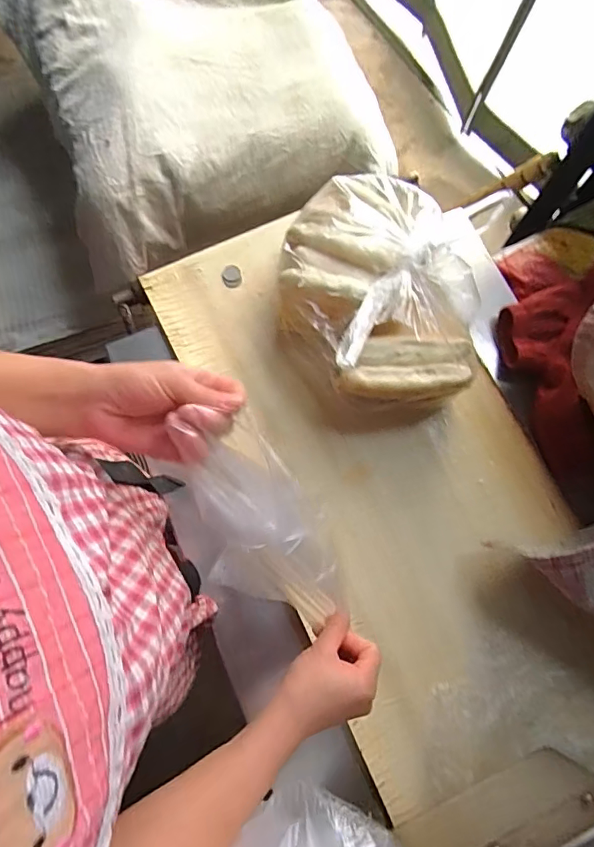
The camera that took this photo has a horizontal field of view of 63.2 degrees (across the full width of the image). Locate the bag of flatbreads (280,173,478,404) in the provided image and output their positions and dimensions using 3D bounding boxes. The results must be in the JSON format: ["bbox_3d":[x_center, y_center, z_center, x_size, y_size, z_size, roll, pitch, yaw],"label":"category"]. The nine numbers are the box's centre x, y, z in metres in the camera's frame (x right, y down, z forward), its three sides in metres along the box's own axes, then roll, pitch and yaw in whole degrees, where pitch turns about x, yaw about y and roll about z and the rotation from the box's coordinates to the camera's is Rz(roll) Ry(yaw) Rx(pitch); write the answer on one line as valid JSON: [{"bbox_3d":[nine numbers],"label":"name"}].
[{"bbox_3d":[0.099,-0.167,0.610,0.244,0.133,0.281,9,76,2],"label":"bag of flatbreads"}]

